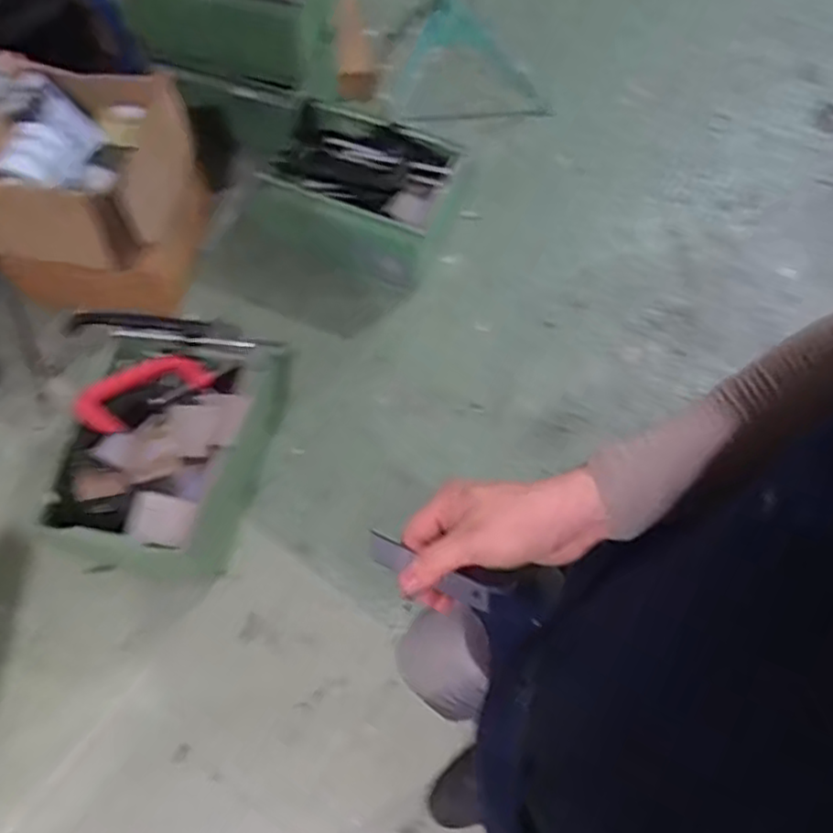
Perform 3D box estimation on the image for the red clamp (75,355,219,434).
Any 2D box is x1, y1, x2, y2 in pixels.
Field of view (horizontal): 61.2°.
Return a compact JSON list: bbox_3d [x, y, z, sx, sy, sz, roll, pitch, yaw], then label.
[{"bbox_3d":[-0.548,-0.058,1.452,0.133,0.049,0.295,40,44,16],"label":"red clamp"}]

